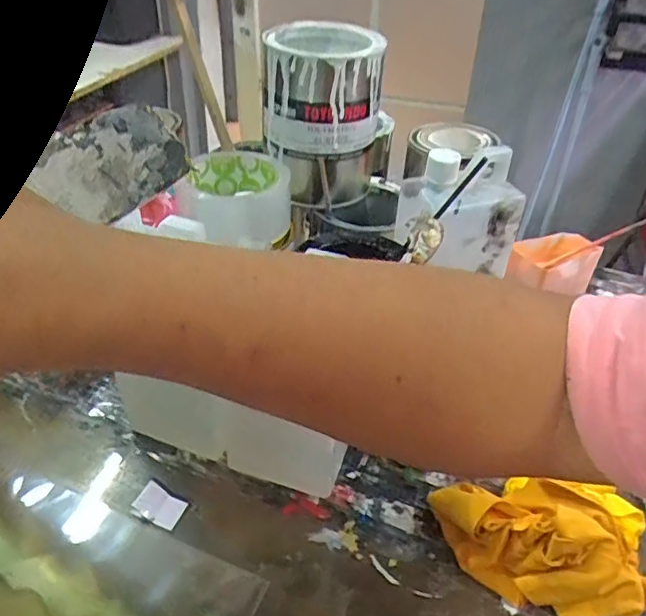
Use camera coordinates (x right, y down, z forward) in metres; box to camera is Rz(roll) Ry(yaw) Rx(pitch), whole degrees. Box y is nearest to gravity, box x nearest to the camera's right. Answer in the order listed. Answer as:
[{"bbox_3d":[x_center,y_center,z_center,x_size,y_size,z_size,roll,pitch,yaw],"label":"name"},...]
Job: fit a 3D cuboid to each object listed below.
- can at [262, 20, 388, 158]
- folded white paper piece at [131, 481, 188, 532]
[{"bbox_3d":[0.002,-0.200,0.535,0.096,0.090,0.111,6,37,3],"label":"can"},{"bbox_3d":[-0.133,0.159,0.479,0.040,0.009,0.025,17,40,17],"label":"folded white paper piece"}]

